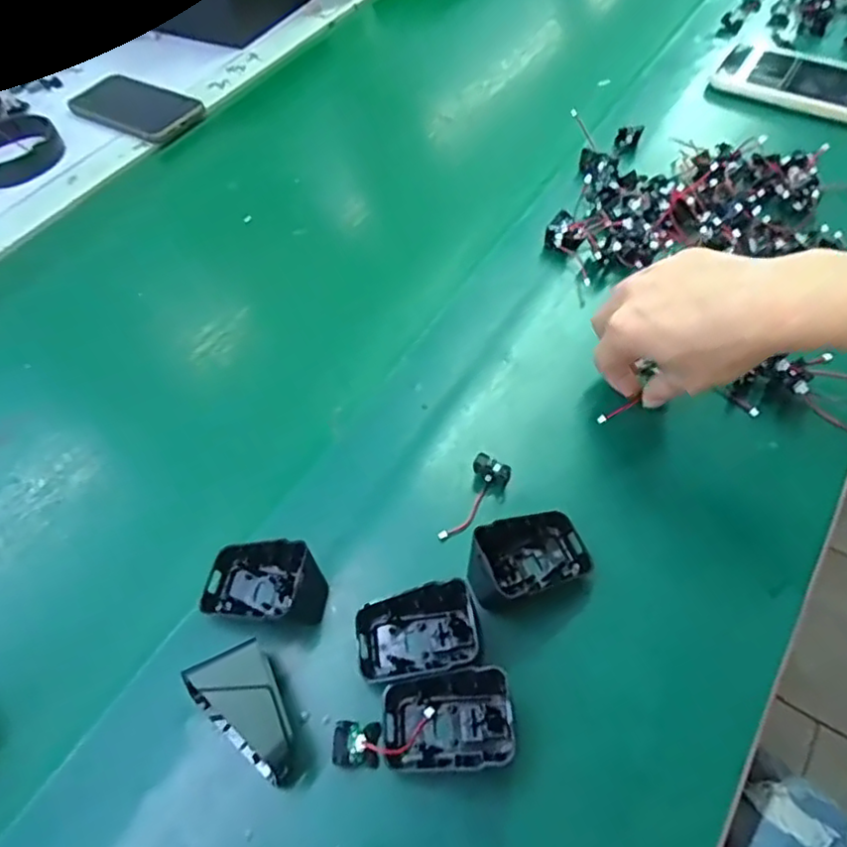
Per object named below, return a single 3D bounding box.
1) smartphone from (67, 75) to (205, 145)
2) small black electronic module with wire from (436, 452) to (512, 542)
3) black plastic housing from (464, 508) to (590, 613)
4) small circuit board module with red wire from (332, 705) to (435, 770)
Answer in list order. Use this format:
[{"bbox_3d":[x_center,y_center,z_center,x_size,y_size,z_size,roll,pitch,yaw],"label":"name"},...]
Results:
[{"bbox_3d":[-0.332,-0.360,0.706,0.172,0.008,0.078,28,63,22],"label":"smartphone"},{"bbox_3d":[0.034,0.046,0.393,0.024,0.016,0.065,22,61,19],"label":"small black electronic module with wire"},{"bbox_3d":[0.061,0.076,0.358,0.069,0.043,0.041,-23,57,-9],"label":"black plastic housing"},{"bbox_3d":[-0.020,0.165,0.325,0.053,0.015,0.022,-10,56,-1],"label":"small circuit board module with red wire"}]

